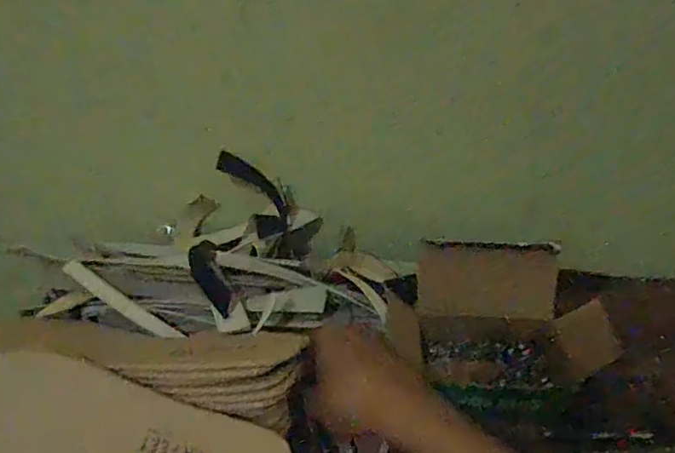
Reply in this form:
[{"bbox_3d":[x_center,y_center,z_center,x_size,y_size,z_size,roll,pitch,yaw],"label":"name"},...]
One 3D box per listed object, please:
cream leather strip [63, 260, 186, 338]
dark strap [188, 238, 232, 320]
[{"bbox_3d":[-0.173,0.061,0.427,0.108,0.007,0.014,32,47,6],"label":"cream leather strip"},{"bbox_3d":[-0.103,0.042,0.434,0.025,0.008,0.067,-19,66,-22],"label":"dark strap"}]

